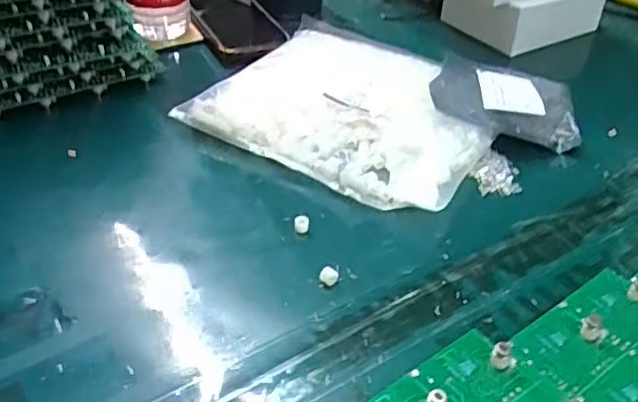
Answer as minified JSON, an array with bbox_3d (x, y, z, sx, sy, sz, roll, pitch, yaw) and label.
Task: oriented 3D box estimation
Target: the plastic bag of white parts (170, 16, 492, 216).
[{"bbox_3d":[0.034,-0.089,0.573,0.239,0.034,0.214,21,42,22],"label":"plastic bag of white parts"}]

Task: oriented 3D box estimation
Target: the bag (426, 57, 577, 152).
[{"bbox_3d":[0.165,-0.092,0.588,0.128,0.035,0.119,6,38,4],"label":"bag"}]

